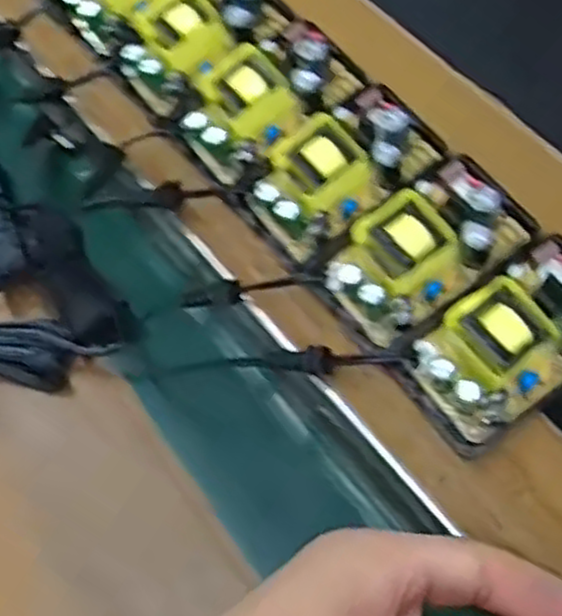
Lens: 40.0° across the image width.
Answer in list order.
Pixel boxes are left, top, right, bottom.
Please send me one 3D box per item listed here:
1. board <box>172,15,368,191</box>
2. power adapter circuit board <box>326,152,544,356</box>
[{"bbox_3d":[-0.006,-0.081,0.288,0.068,0.028,0.039,-36,67,-13],"label":"board"},{"bbox_3d":[0.048,-0.021,0.259,0.065,0.027,0.041,-33,66,-12],"label":"power adapter circuit board"}]

